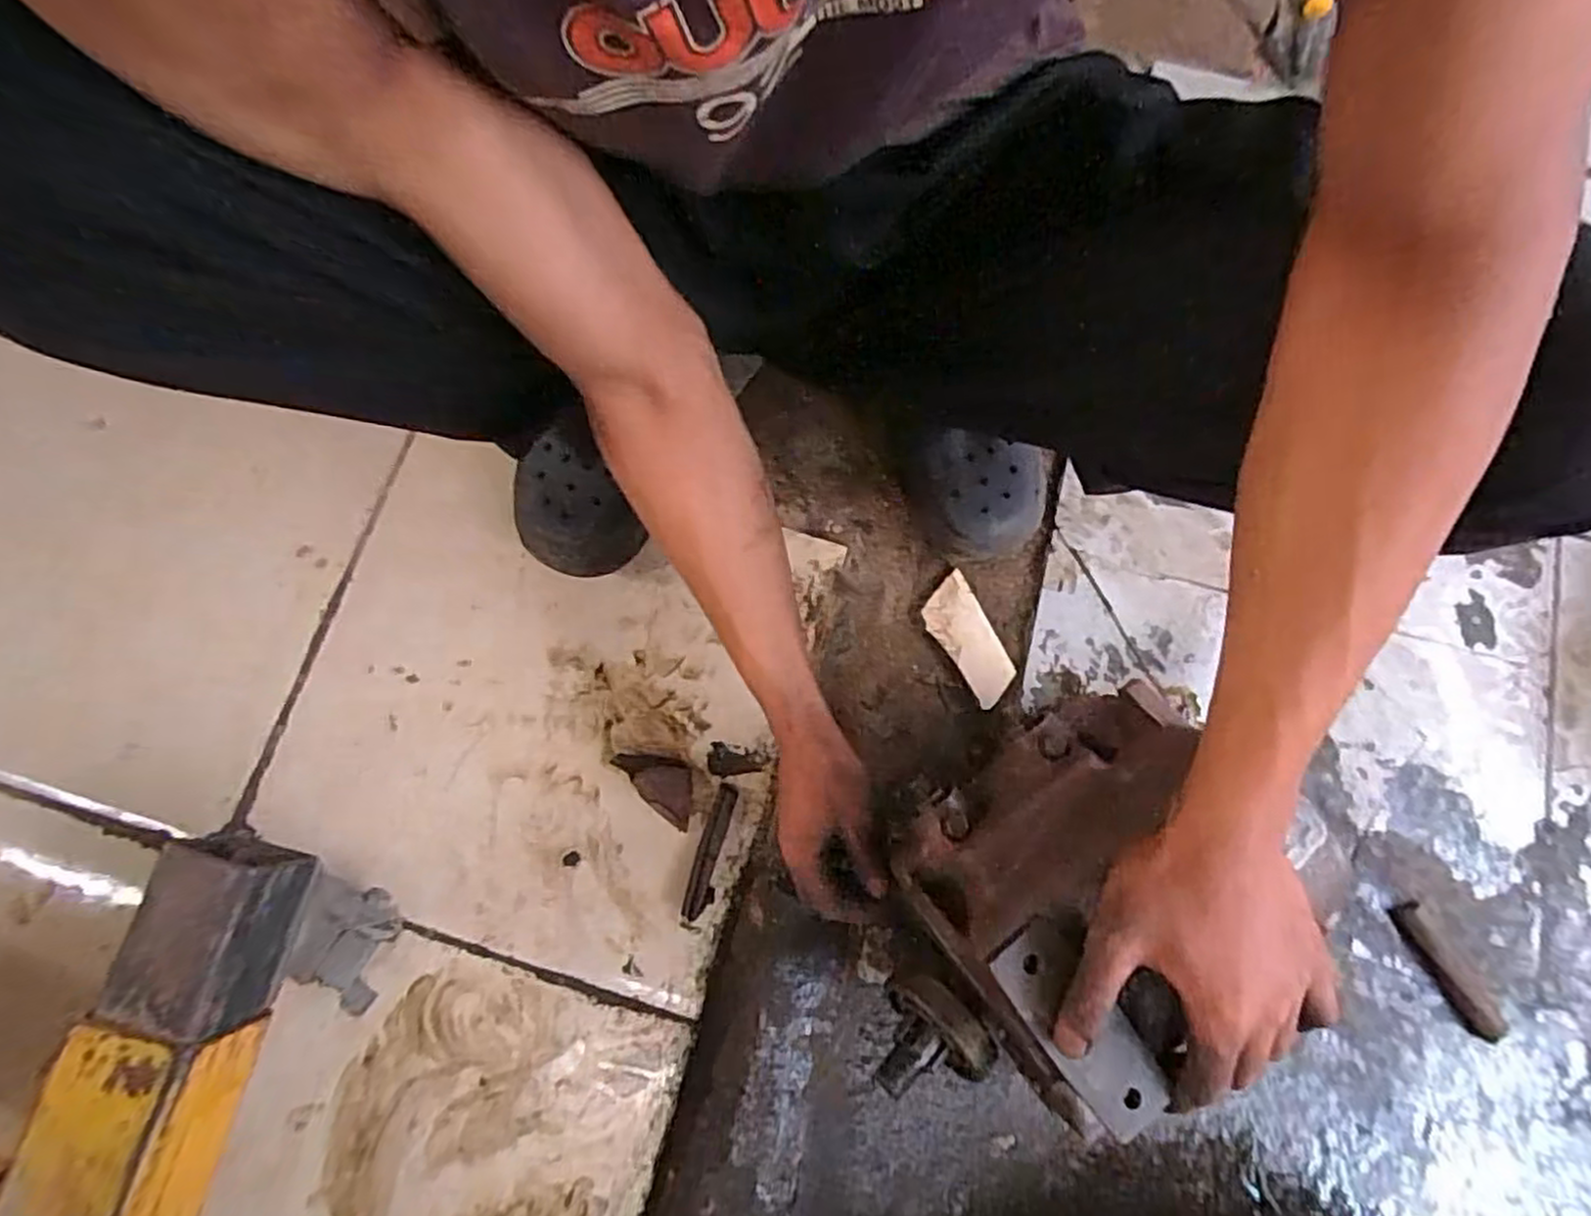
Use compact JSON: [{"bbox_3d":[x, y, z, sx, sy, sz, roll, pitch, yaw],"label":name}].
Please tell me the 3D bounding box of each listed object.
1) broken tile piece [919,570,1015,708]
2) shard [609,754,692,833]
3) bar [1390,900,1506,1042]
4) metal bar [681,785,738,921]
[{"bbox_3d":[0.146,0.028,0.629,0.045,0.012,0.110,-26,78,-7],"label":"broken tile piece"},{"bbox_3d":[-0.106,0.137,0.591,0.078,0.010,0.040,44,80,9],"label":"shard"},{"bbox_3d":[0.508,0.285,0.574,0.026,0.011,0.117,-32,79,-8],"label":"bar"},{"bbox_3d":[-0.068,0.194,0.586,0.020,0.004,0.103,14,77,3],"label":"metal bar"}]

